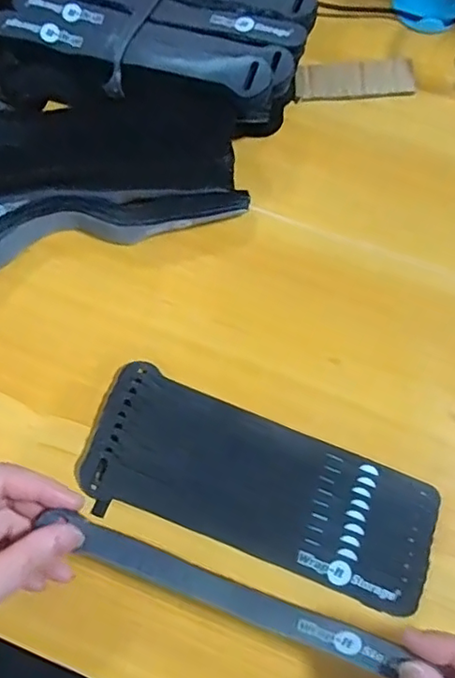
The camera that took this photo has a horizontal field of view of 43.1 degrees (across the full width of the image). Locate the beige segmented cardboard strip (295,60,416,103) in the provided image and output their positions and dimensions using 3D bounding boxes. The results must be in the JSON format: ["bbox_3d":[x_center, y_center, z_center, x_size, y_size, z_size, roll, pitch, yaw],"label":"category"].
[{"bbox_3d":[0.095,-0.190,0.426,0.087,0.006,0.031,-7,73,-1],"label":"beige segmented cardboard strip"}]

